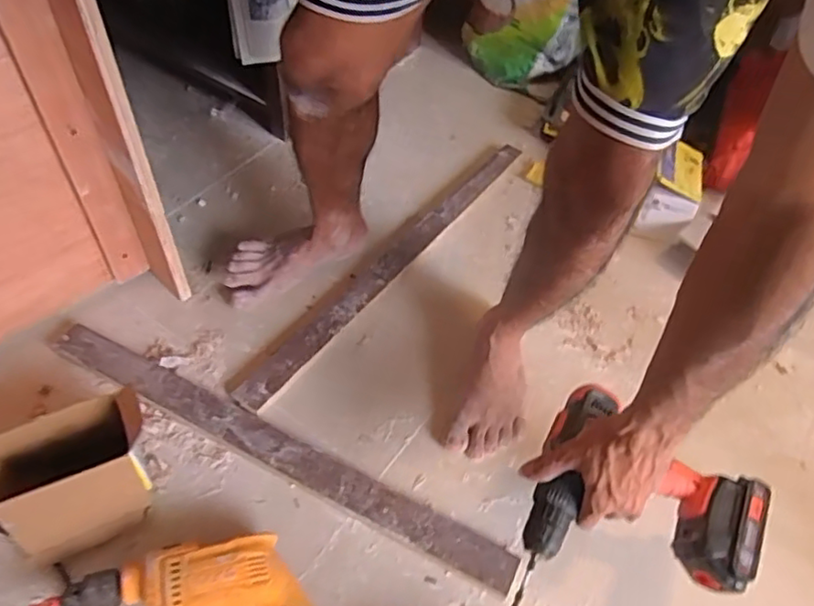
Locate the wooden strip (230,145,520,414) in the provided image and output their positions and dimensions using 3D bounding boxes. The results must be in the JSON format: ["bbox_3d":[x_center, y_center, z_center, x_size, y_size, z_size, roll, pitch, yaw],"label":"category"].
[{"bbox_3d":[-0.018,-0.084,1.069,0.062,0.015,0.732,25,53,27],"label":"wooden strip"}]

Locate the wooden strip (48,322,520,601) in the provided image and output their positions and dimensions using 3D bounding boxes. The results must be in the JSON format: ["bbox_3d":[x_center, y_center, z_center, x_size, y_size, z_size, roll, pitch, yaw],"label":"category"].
[{"bbox_3d":[-0.195,0.188,0.837,0.714,0.027,0.058,23,51,15],"label":"wooden strip"}]

